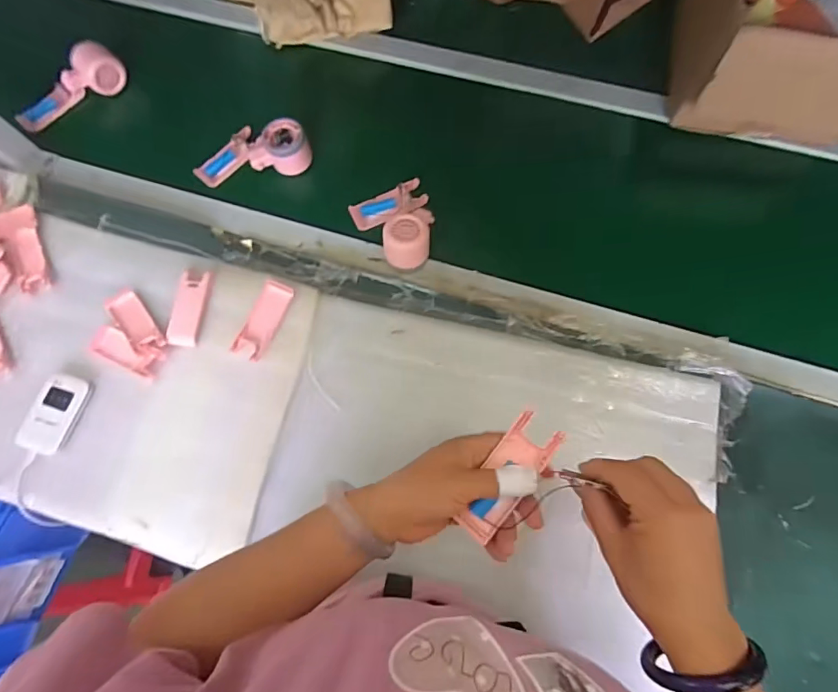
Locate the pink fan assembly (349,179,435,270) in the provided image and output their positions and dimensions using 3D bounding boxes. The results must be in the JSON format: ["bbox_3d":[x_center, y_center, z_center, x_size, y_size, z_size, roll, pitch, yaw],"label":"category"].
[{"bbox_3d":[-0.021,-0.166,0.628,0.100,0.060,0.127,-29,74,-8],"label":"pink fan assembly"}]

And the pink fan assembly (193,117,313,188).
[{"bbox_3d":[-0.238,-0.283,0.683,0.162,0.054,0.082,-6,72,0],"label":"pink fan assembly"}]

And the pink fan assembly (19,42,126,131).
[{"bbox_3d":[-0.533,-0.389,0.734,0.173,0.060,0.047,-28,73,8],"label":"pink fan assembly"}]

